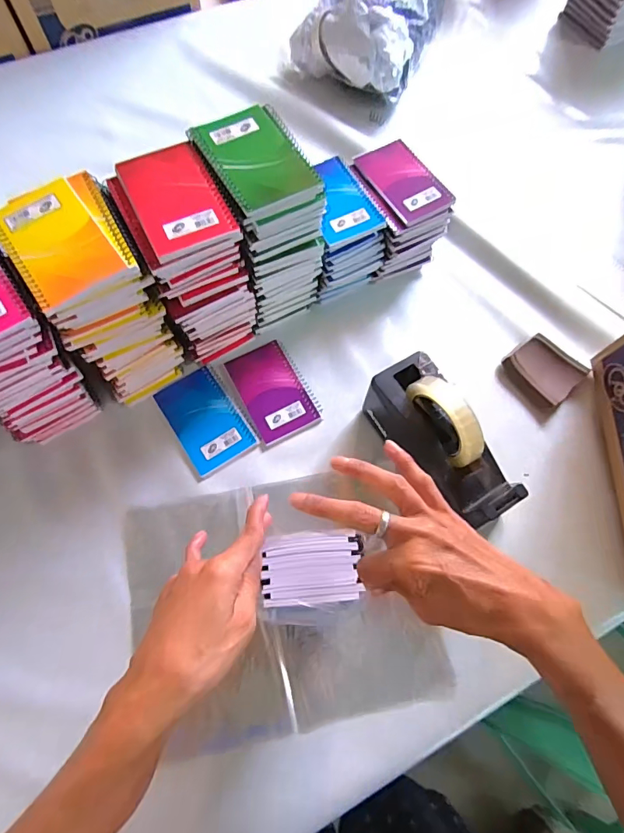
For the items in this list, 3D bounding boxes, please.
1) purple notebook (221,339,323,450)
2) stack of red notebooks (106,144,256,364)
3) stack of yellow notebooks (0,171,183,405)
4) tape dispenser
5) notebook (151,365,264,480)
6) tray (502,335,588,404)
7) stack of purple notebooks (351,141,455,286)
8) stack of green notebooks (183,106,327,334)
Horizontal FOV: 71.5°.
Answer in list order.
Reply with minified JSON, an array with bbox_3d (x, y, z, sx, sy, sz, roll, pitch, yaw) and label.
[{"bbox_3d":[-0.052,-0.035,0.570,0.085,0.006,0.131,-25,71,-12],"label":"purple notebook"},{"bbox_3d":[-0.139,-0.173,0.512,0.099,0.207,0.131,-27,71,-12],"label":"stack of red notebooks"},{"bbox_3d":[-0.231,-0.125,0.494,0.106,0.215,0.136,-28,72,-12],"label":"stack of yellow notebooks"},{"bbox_3d":[0.144,0.023,0.477,0.074,0.106,0.192,-28,72,-13],"label":"tape dispenser"},{"bbox_3d":[-0.136,0.001,0.550,0.083,0.006,0.132,-31,72,-13],"label":"notebook"},{"bbox_3d":[0.310,-0.062,0.582,0.077,0.022,0.088,-40,74,-16],"label":"tray"},{"bbox_3d":[0.119,-0.287,0.619,0.104,0.111,0.143,-17,70,-8],"label":"stack of purple notebooks"},{"bbox_3d":[-0.057,-0.225,0.538,0.097,0.215,0.134,-24,71,-11],"label":"stack of green notebooks"}]

